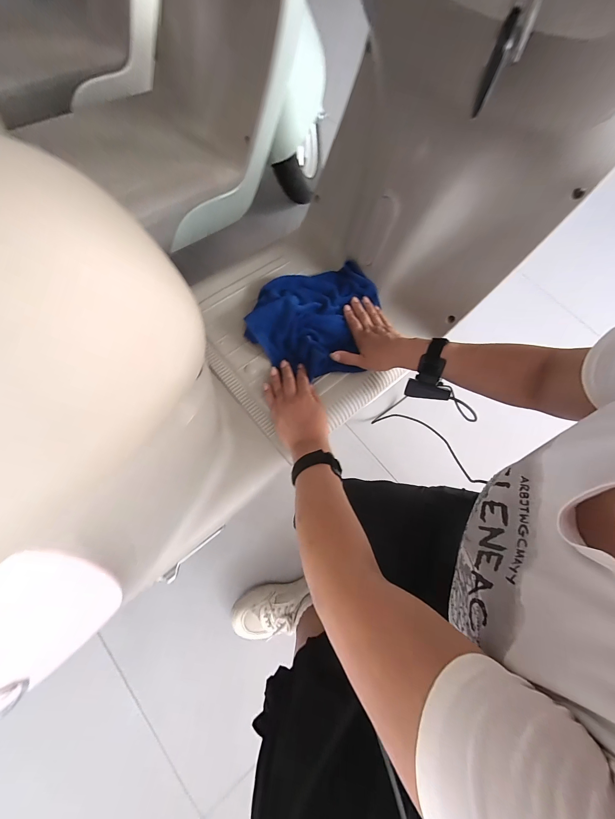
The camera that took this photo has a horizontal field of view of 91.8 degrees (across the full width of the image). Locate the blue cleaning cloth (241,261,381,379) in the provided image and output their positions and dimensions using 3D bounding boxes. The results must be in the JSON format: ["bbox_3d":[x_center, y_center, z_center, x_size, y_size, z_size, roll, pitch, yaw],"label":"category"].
[{"bbox_3d":[0.012,-0.178,0.549,0.212,0.044,0.228,9,75,2],"label":"blue cleaning cloth"}]

